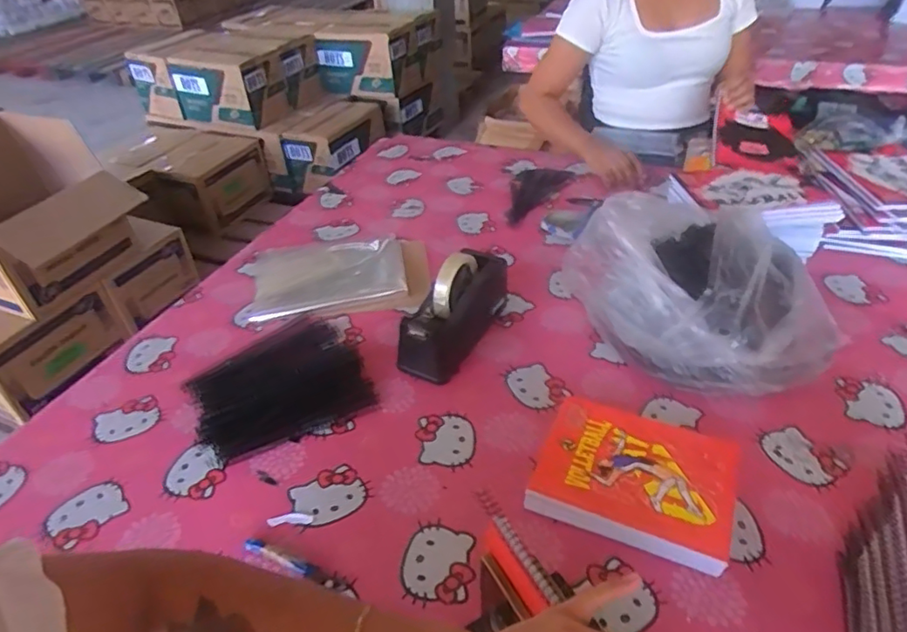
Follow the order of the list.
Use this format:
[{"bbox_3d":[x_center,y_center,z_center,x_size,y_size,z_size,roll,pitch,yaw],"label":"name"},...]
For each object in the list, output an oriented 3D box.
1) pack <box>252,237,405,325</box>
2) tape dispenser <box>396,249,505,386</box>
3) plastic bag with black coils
[{"bbox_3d":[-0.210,-0.070,0.991,0.254,0.023,0.192,-10,38,-8],"label":"pack"},{"bbox_3d":[0.005,-0.008,0.830,0.073,0.122,0.209,20,44,27],"label":"tape dispenser"},{"bbox_3d":[0.317,-0.047,0.753,0.216,0.175,0.294,-16,41,-15],"label":"plastic bag with black coils"}]

